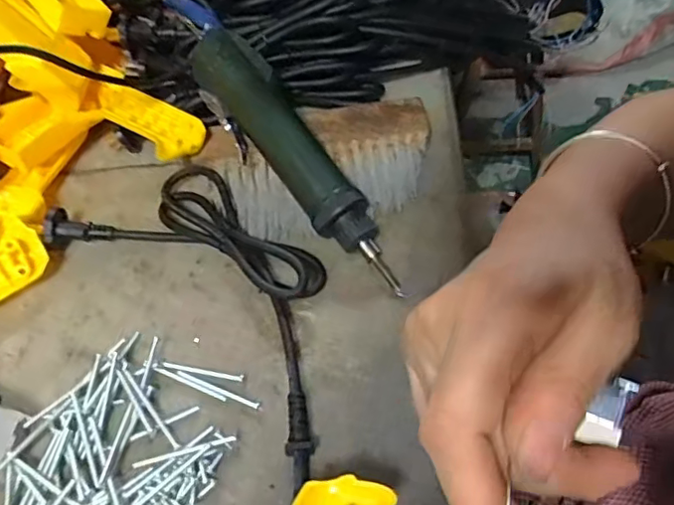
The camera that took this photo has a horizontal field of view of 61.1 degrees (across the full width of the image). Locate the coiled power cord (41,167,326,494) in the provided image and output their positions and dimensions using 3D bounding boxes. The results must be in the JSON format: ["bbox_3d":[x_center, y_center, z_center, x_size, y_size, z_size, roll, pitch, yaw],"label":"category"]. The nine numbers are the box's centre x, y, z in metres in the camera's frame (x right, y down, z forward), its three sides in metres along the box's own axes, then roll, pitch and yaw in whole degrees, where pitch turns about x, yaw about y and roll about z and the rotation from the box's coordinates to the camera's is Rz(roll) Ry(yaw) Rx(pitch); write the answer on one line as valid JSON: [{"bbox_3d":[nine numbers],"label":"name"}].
[{"bbox_3d":[-0.083,0.020,0.403,0.273,0.024,0.123,37,65,26],"label":"coiled power cord"}]

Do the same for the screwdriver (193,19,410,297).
[{"bbox_3d":[-0.029,-0.076,0.438,0.057,0.047,0.246,-33,77,-18],"label":"screwdriver"}]

